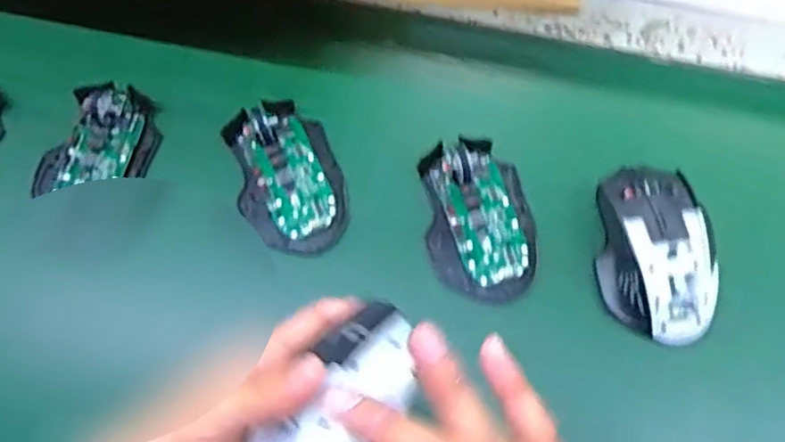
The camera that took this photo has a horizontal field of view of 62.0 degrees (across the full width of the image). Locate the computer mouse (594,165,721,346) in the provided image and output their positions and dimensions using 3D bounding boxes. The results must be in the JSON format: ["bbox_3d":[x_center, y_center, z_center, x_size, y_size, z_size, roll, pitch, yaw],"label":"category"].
[{"bbox_3d":[0.172,0.018,0.426,0.066,0.036,0.114,0,72,-1],"label":"computer mouse"}]

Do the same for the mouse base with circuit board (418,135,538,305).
[{"bbox_3d":[0.060,-0.003,0.448,0.071,0.025,0.111,-3,72,-2],"label":"mouse base with circuit board"}]

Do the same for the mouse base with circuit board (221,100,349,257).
[{"bbox_3d":[-0.074,-0.033,0.460,0.070,0.021,0.113,-20,73,-7],"label":"mouse base with circuit board"}]

